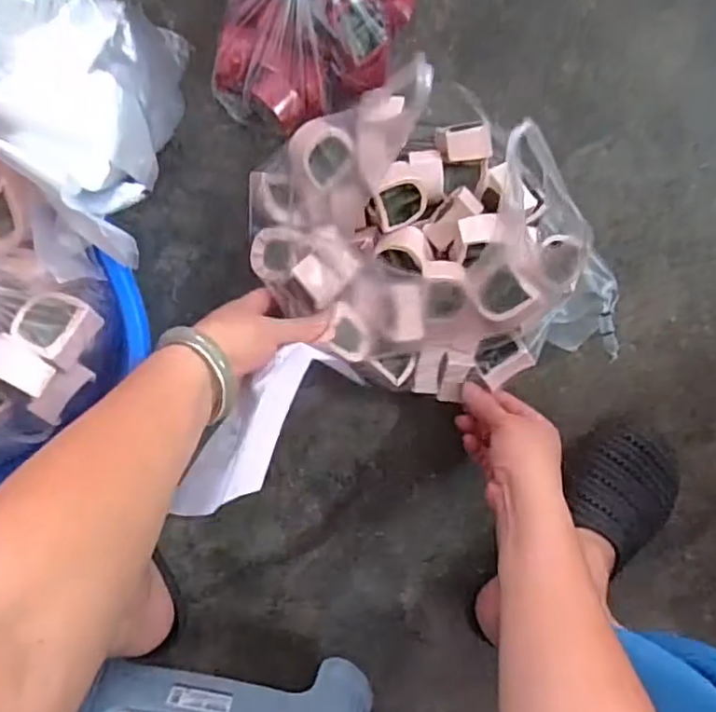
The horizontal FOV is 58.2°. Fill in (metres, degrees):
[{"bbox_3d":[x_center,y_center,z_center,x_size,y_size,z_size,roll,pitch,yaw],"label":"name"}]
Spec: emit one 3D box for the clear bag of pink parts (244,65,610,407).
[{"bbox_3d":[0.065,-0.076,0.537,0.215,0.119,0.296,-42,95,9],"label":"clear bag of pink parts"}]

